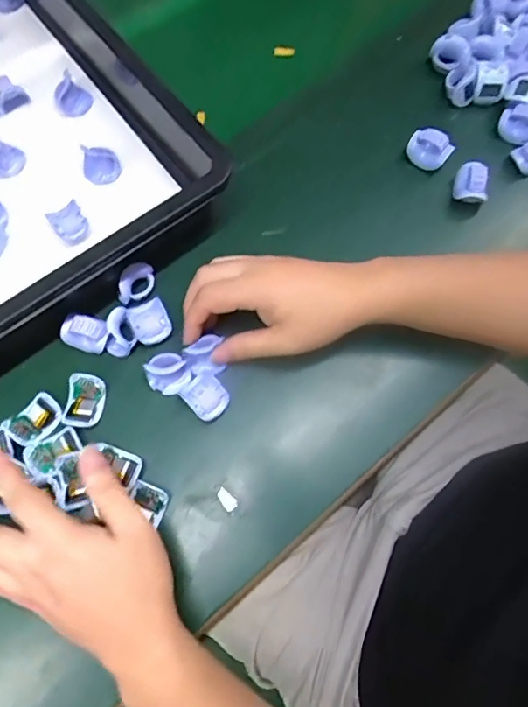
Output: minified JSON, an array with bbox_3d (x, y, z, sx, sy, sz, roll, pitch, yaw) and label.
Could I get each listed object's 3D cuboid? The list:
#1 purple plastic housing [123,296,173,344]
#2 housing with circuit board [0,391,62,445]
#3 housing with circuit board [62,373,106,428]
[{"bbox_3d":[-0.099,-0.027,0.426,0.033,0.012,0.034,-26,74,-10],"label":"purple plastic housing"},{"bbox_3d":[-0.190,0.054,0.402,0.031,0.014,0.043,43,75,12],"label":"housing with circuit board"},{"bbox_3d":[-0.151,0.040,0.409,0.030,0.018,0.042,5,71,0],"label":"housing with circuit board"}]

